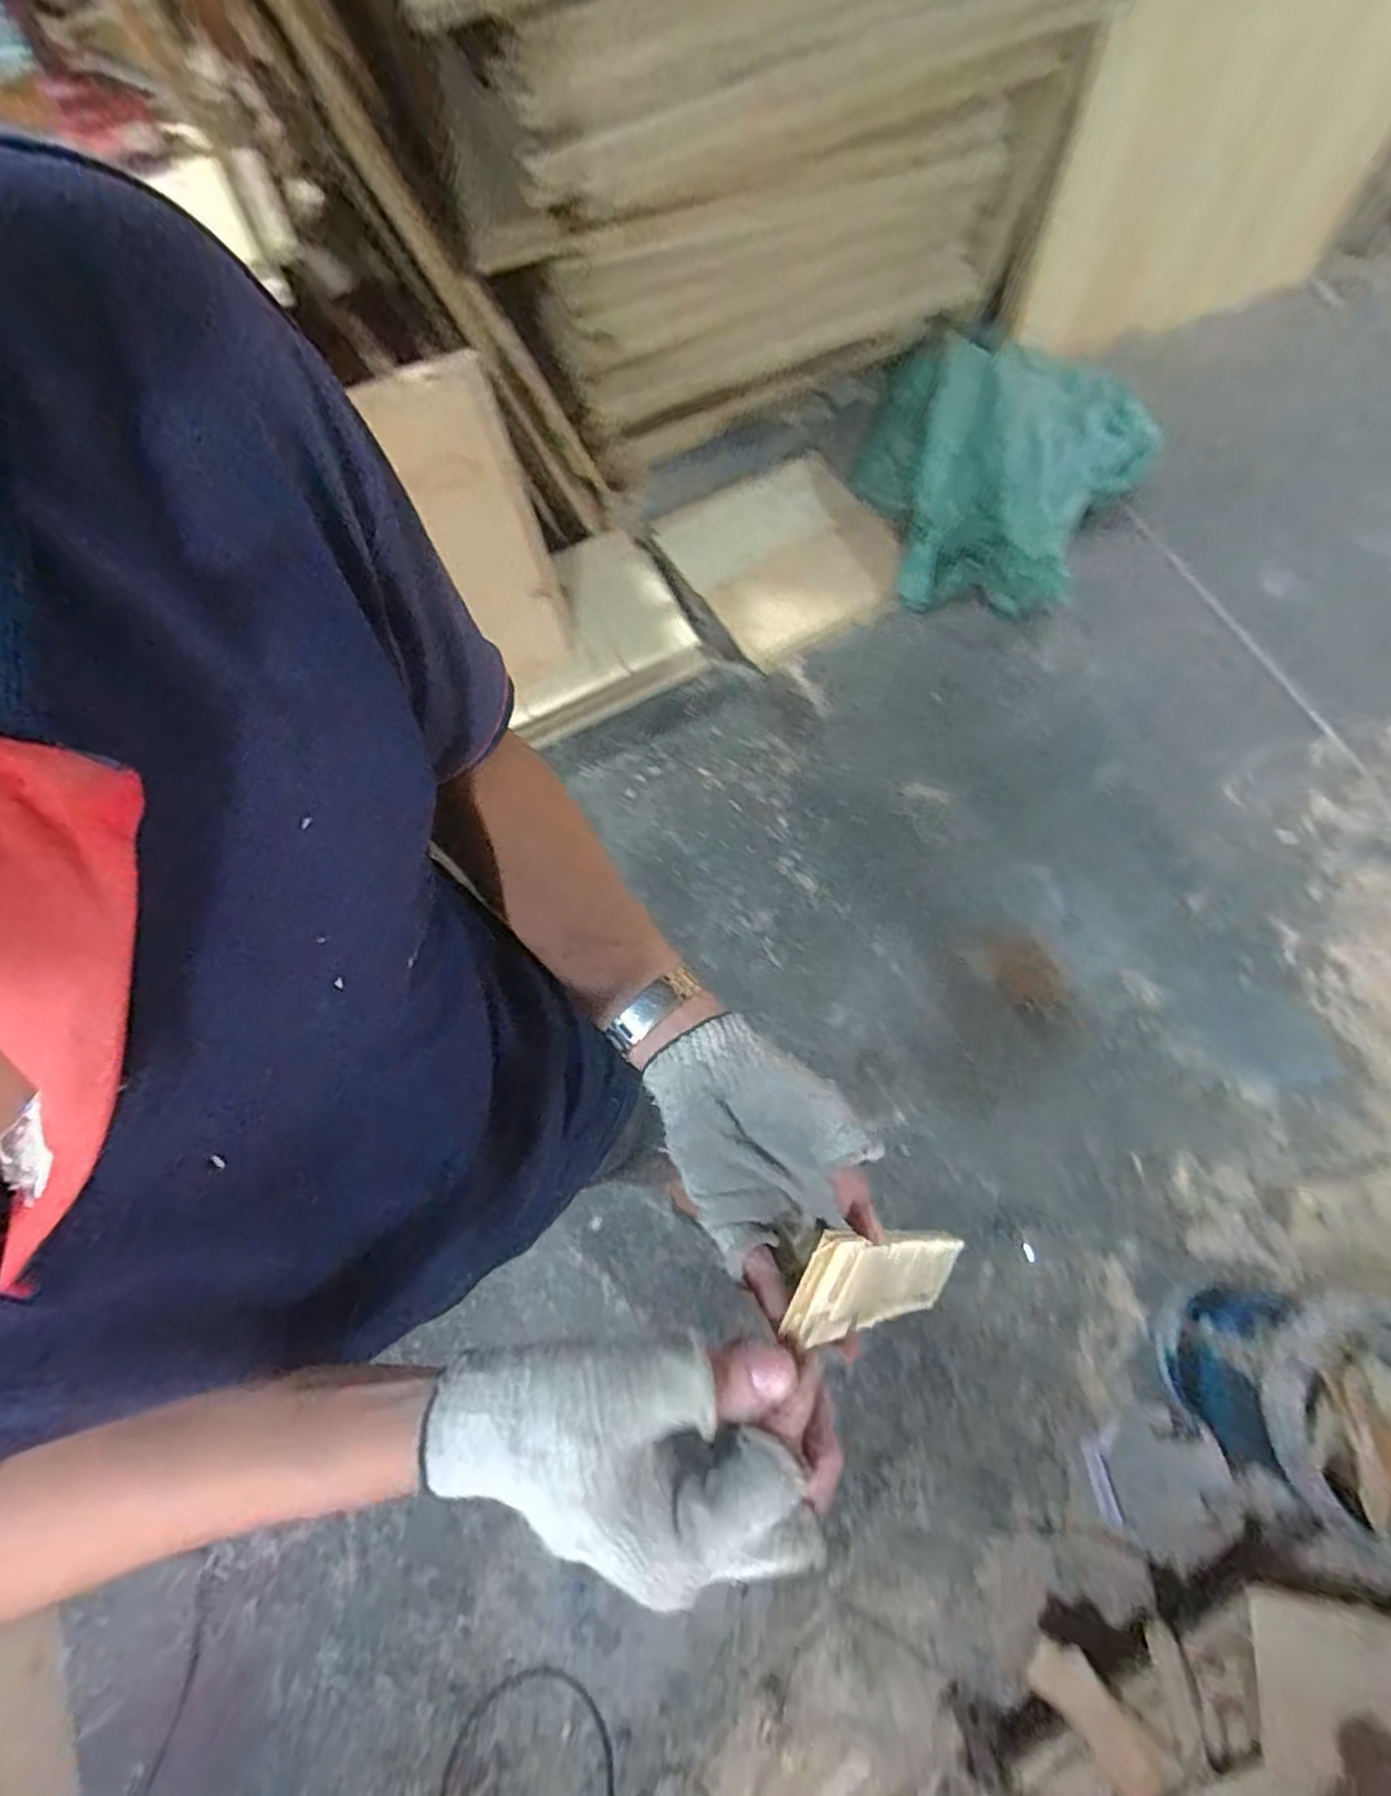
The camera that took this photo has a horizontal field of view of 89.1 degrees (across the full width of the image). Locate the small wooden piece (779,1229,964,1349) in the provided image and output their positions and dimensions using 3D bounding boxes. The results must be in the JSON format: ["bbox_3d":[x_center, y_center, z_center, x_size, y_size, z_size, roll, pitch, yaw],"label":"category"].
[{"bbox_3d":[0.101,0.196,0.365,0.014,0.214,0.049,28,85,38],"label":"small wooden piece"}]

